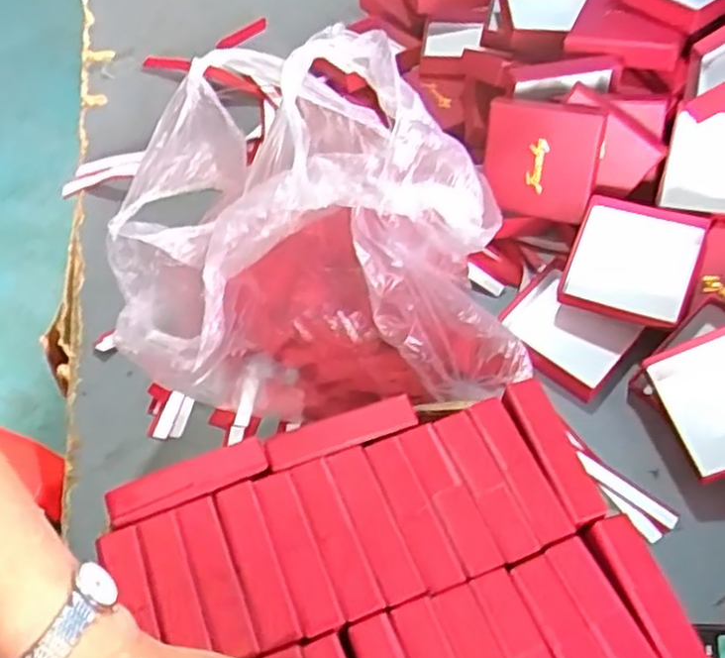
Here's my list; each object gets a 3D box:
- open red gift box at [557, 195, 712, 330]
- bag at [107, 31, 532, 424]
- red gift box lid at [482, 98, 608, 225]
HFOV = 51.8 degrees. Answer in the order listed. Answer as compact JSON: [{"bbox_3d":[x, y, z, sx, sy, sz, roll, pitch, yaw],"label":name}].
[{"bbox_3d":[0.211,-0.052,0.589,0.093,0.023,0.103,19,73,21],"label":"open red gift box"},{"bbox_3d":[-0.021,-0.038,0.455,0.246,0.235,0.104,-6,56,-4],"label":"bag"},{"bbox_3d":[0.144,-0.135,0.609,0.088,0.091,0.025,14,32,17],"label":"red gift box lid"}]

